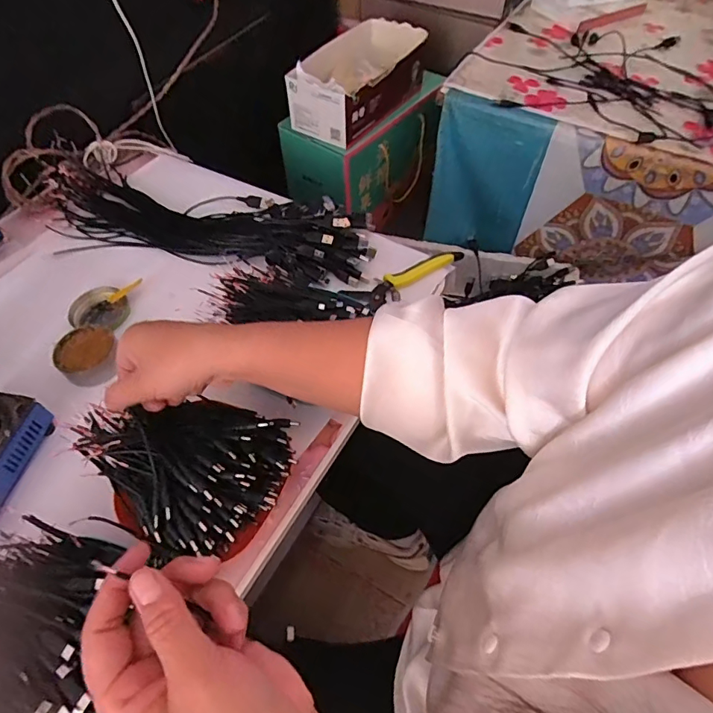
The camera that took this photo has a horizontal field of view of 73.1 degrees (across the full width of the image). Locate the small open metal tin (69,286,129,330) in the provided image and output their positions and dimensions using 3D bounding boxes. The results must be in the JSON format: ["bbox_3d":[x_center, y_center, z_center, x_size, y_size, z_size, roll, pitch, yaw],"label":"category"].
[{"bbox_3d":[-0.304,-0.059,0.570,0.058,0.013,0.059,0,56,0],"label":"small open metal tin"}]

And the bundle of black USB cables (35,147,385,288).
[{"bbox_3d":[-0.200,-0.190,0.636,0.456,0.044,0.141,14,58,10],"label":"bundle of black USB cables"}]

